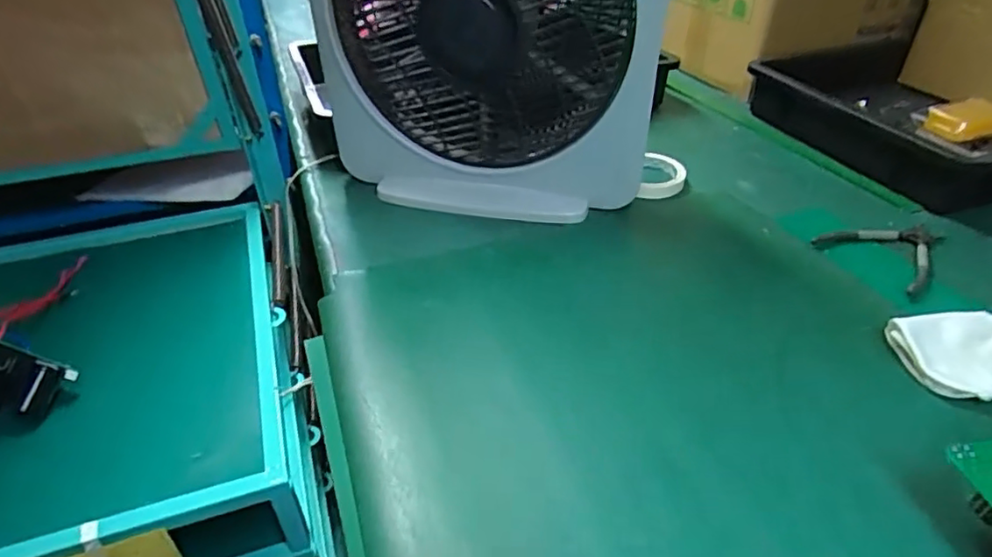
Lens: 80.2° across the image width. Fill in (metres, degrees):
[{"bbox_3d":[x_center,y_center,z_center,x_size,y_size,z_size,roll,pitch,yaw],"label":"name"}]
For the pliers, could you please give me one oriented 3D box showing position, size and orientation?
[{"bbox_3d":[0.404,-0.036,0.628,0.107,0.012,0.143,26,45,32],"label":"pliers"}]

